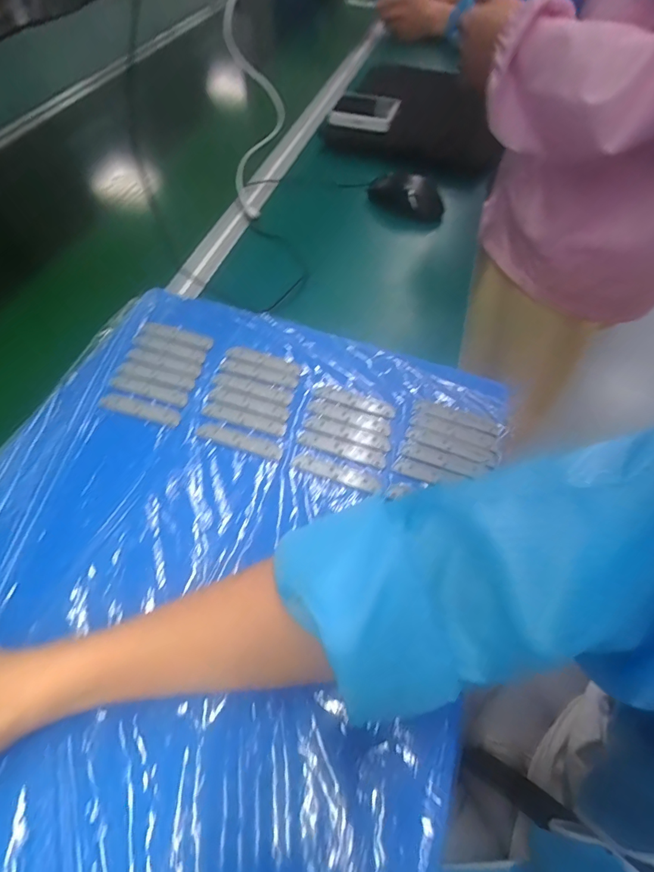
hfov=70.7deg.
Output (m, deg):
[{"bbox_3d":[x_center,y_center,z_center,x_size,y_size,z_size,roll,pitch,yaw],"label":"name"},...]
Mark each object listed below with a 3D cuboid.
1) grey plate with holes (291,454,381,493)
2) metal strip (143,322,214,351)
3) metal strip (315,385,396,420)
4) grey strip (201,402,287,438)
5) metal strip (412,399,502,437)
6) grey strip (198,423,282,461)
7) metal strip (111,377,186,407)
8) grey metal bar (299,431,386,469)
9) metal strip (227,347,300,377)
[{"bbox_3d":[0.008,0.031,0.389,0.075,0.004,0.017,17,55,11],"label":"grey plate with holes"},{"bbox_3d":[-0.154,-0.105,0.476,0.077,0.004,0.018,17,55,11],"label":"metal strip"},{"bbox_3d":[0.027,-0.034,0.434,0.078,0.004,0.016,20,55,13],"label":"metal strip"},{"bbox_3d":[-0.075,-0.017,0.417,0.079,0.004,0.016,16,55,9],"label":"grey strip"},{"bbox_3d":[0.120,-0.019,0.426,0.078,0.004,0.017,20,55,12],"label":"metal strip"},{"bbox_3d":[-0.076,0.003,0.404,0.078,0.004,0.016,18,55,11],"label":"grey strip"},{"bbox_3d":[-0.166,-0.043,0.431,0.074,0.004,0.016,14,54,8],"label":"metal strip"},{"bbox_3d":[0.014,0.011,0.403,0.077,0.004,0.014,17,55,11],"label":"grey metal bar"},{"bbox_3d":[-0.063,-0.076,0.459,0.078,0.004,0.016,16,55,10],"label":"metal strip"}]

